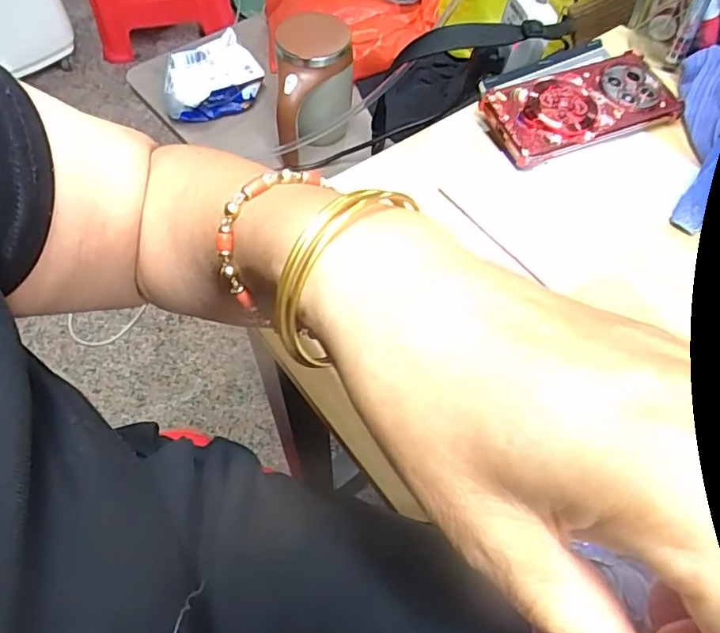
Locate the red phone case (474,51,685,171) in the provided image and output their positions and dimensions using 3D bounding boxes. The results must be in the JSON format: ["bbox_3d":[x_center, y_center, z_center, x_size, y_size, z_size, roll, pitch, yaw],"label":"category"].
[{"bbox_3d":[0.190,-0.181,0.454,0.163,0.019,0.073,-20,61,-12],"label":"red phone case"}]

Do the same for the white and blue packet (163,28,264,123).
[{"bbox_3d":[-0.198,-0.314,0.709,0.138,0.091,0.030,-38,23,-20],"label":"white and blue packet"}]

